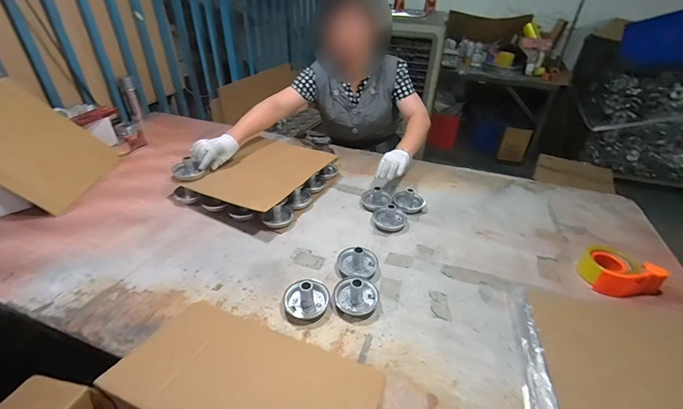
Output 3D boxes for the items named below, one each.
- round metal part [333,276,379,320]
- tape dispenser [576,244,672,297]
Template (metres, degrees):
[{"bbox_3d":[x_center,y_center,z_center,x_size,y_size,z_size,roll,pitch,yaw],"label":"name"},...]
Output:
[{"bbox_3d":[0.030,0.183,0.665,0.090,0.053,0.083,2,34,-1],"label":"round metal part"},{"bbox_3d":[0.634,0.153,0.745,0.146,0.059,0.120,-1,34,-5],"label":"tape dispenser"}]

